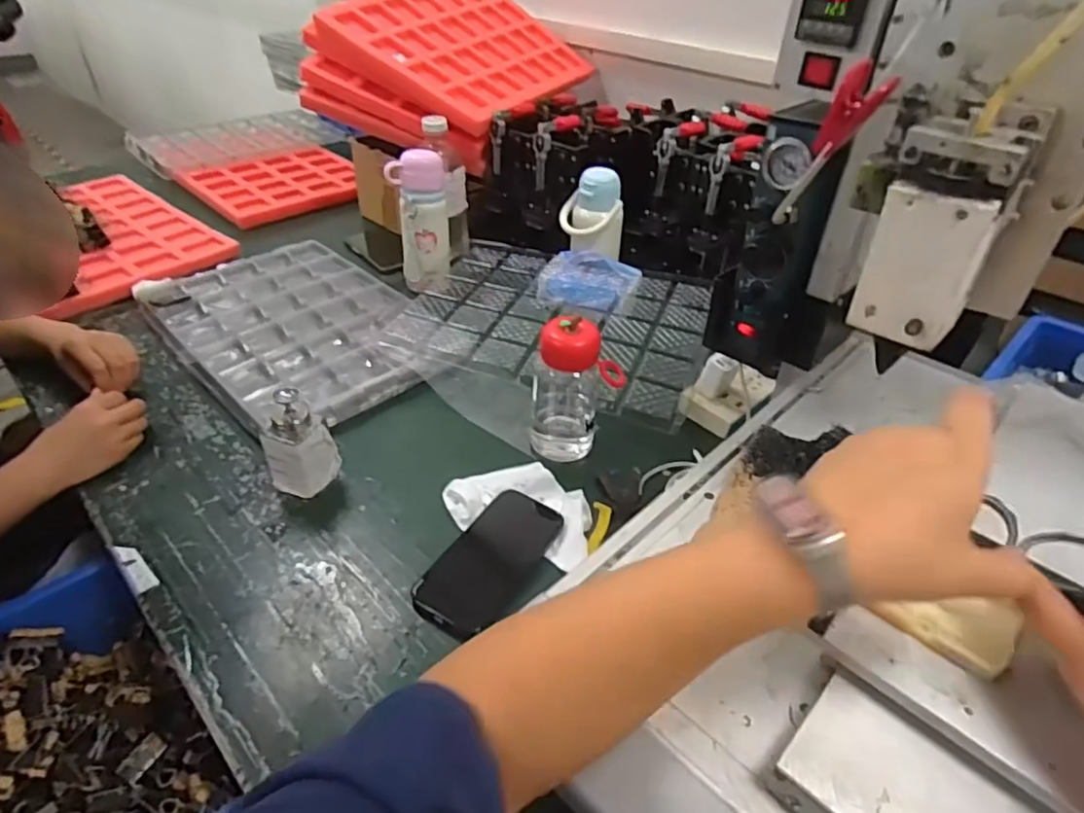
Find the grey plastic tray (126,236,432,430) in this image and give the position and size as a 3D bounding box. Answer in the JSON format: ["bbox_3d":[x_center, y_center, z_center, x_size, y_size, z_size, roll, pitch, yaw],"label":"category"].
[{"bbox_3d":[-0.369,-0.136,0.935,0.474,0.027,0.310,33,48,33],"label":"grey plastic tray"}]

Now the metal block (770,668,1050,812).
[{"bbox_3d":[0.186,0.204,0.314,0.118,0.020,0.083,32,48,32],"label":"metal block"}]

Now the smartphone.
[{"bbox_3d":[-0.051,0.151,0.621,0.087,0.015,0.163,24,44,25],"label":"smartphone"}]

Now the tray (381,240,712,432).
[{"bbox_3d":[0.025,-0.137,0.917,0.415,0.022,0.317,13,40,14],"label":"tray"}]

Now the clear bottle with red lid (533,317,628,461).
[{"bbox_3d":[0.034,-0.019,0.729,0.090,0.177,0.084,-8,39,-13],"label":"clear bottle with red lid"}]

